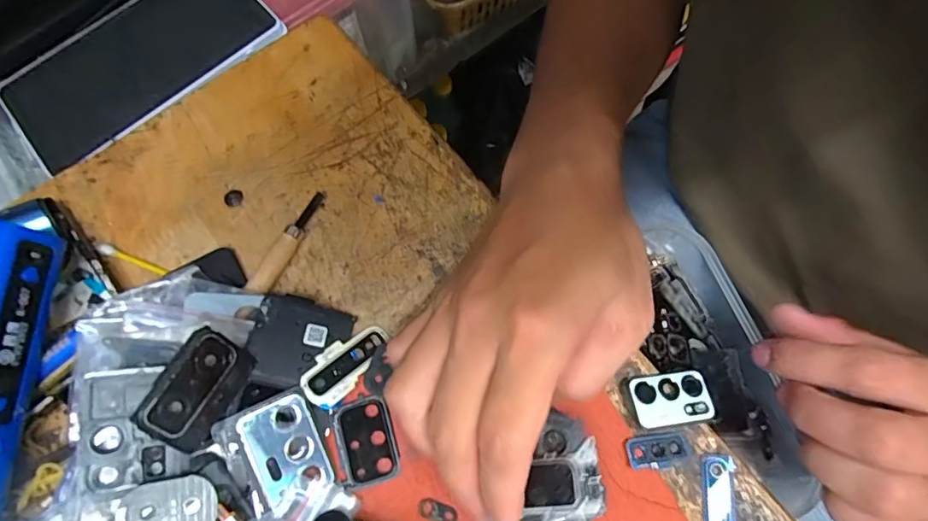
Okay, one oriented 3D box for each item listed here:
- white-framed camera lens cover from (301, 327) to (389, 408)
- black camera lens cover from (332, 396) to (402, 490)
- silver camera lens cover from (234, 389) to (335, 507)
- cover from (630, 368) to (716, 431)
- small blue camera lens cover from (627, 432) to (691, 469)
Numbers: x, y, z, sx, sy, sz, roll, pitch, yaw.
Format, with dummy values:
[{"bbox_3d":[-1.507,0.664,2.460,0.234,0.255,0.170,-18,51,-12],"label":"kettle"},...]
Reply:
[{"bbox_3d":[-0.058,0.049,0.252,0.021,0.007,0.046,38,69,15],"label":"white-framed camera lens cover"},{"bbox_3d":[-0.045,0.084,0.242,0.024,0.004,0.037,-18,70,-4],"label":"black camera lens cover"},{"bbox_3d":[-0.079,0.083,0.229,0.029,0.004,0.042,-23,85,-26],"label":"silver camera lens cover"},{"bbox_3d":[0.098,0.065,0.245,0.038,0.005,0.023,-9,69,-1],"label":"cover"},{"bbox_3d":[0.089,0.086,0.236,0.029,0.004,0.013,-9,69,-1],"label":"small blue camera lens cover"}]

